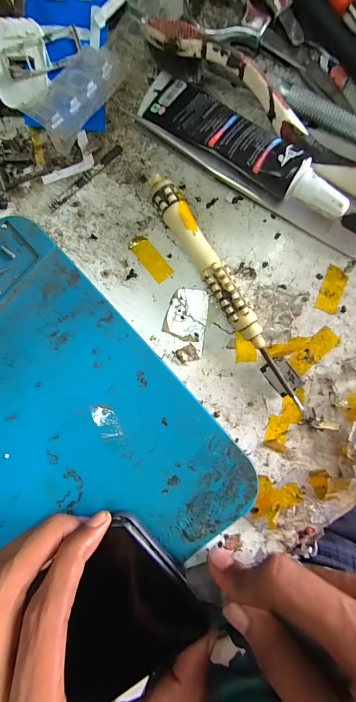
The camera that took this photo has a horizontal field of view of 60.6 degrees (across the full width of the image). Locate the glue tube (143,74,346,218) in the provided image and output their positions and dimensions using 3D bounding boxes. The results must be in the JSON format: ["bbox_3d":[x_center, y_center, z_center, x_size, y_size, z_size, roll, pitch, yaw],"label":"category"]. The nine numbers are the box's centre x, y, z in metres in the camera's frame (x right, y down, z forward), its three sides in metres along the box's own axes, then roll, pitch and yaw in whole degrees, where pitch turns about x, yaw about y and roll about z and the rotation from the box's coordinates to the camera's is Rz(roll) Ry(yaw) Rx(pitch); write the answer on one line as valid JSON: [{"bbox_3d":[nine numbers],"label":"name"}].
[{"bbox_3d":[0.030,-0.093,0.135,0.102,0.022,0.030,37,97,3],"label":"glue tube"}]

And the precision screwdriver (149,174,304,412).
[{"bbox_3d":[0.023,-0.027,0.144,0.013,0.013,0.121,-32,90,8],"label":"precision screwdriver"}]

